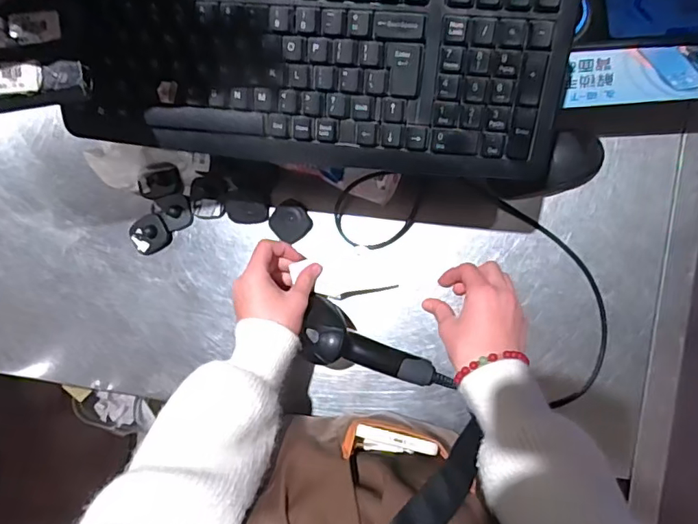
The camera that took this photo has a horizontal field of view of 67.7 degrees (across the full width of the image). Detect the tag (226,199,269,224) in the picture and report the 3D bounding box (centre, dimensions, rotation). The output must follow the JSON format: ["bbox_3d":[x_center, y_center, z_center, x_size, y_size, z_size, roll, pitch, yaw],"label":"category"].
[{"bbox_3d":[-0.113,-0.055,0.576,0.047,0.011,0.030,8,93,6],"label":"tag"}]

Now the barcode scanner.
[{"bbox_3d":[0.027,0.092,0.545,0.158,0.070,0.058,22,94,-8],"label":"barcode scanner"}]

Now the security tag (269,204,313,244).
[{"bbox_3d":[-0.065,-0.043,0.571,0.043,0.024,0.040,-37,87,6],"label":"security tag"}]

